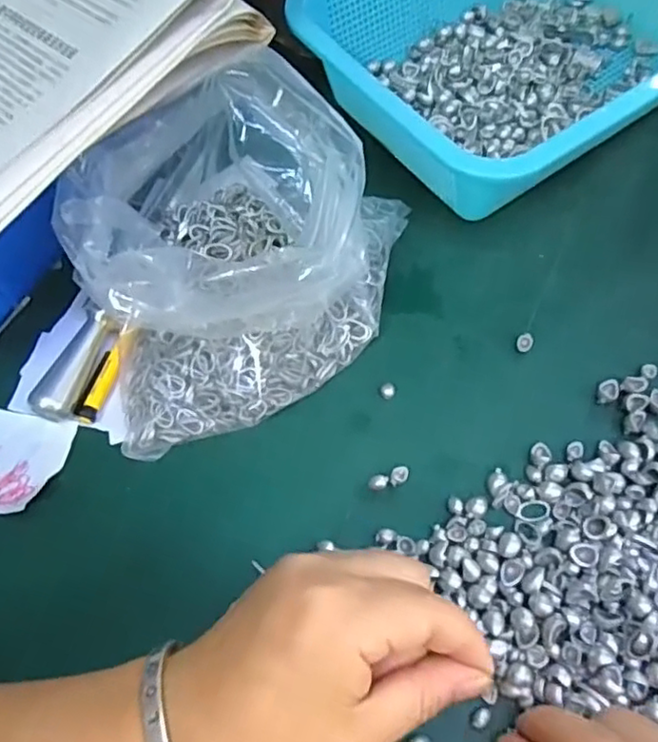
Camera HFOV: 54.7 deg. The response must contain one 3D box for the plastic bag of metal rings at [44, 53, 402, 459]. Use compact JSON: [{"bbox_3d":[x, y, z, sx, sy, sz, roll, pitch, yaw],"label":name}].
[{"bbox_3d":[-0.039,-0.068,0.325,0.178,0.097,0.153,-19,64,-7],"label":"plastic bag of metal rings"}]

